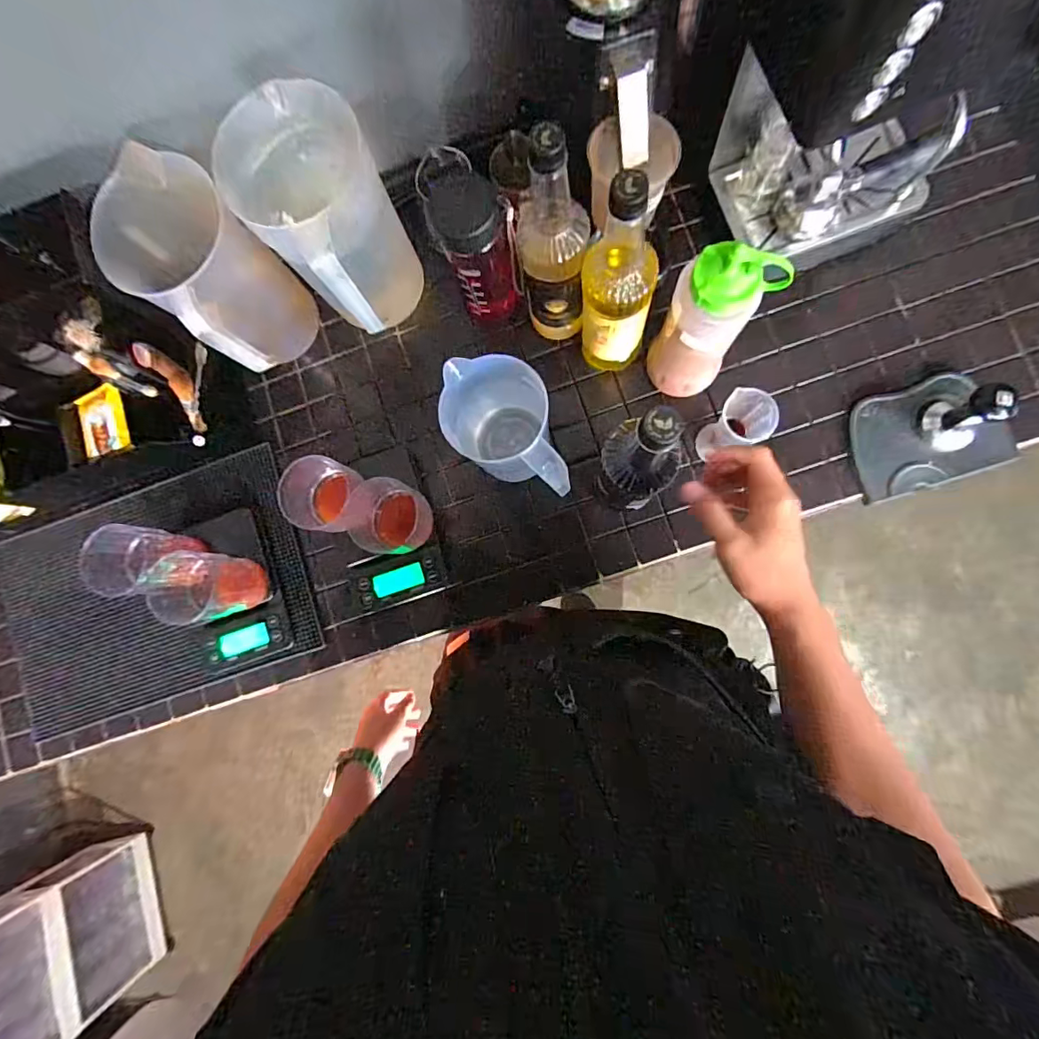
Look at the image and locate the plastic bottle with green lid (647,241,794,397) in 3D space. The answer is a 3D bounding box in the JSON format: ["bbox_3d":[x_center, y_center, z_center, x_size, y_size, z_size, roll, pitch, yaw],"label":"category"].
[{"bbox_3d":[0.190,-0.196,0.530,0.090,0.224,0.070,27,89,8],"label":"plastic bottle with green lid"}]

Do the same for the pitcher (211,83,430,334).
[{"bbox_3d":[-0.194,-0.318,0.581,0.139,0.235,0.187,-38,82,2],"label":"pitcher"}]

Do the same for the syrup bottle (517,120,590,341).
[{"bbox_3d":[0.037,-0.272,0.535,0.072,0.252,0.060,-8,84,6],"label":"syrup bottle"}]

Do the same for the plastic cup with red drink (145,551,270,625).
[{"bbox_3d":[-0.363,0.078,0.590,0.070,0.100,0.079,-10,84,6],"label":"plastic cup with red drink"}]

